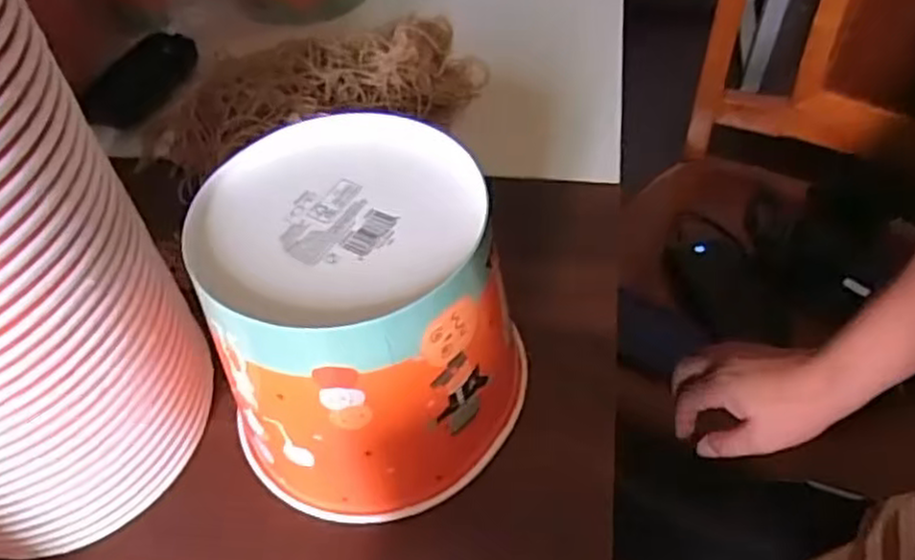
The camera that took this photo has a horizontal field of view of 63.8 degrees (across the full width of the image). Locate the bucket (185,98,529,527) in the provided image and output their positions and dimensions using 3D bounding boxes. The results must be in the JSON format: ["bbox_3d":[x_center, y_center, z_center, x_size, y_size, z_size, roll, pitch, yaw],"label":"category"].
[{"bbox_3d":[-0.039,0.019,0.361,0.136,0.136,0.144,-10,50,-4],"label":"bucket"}]

